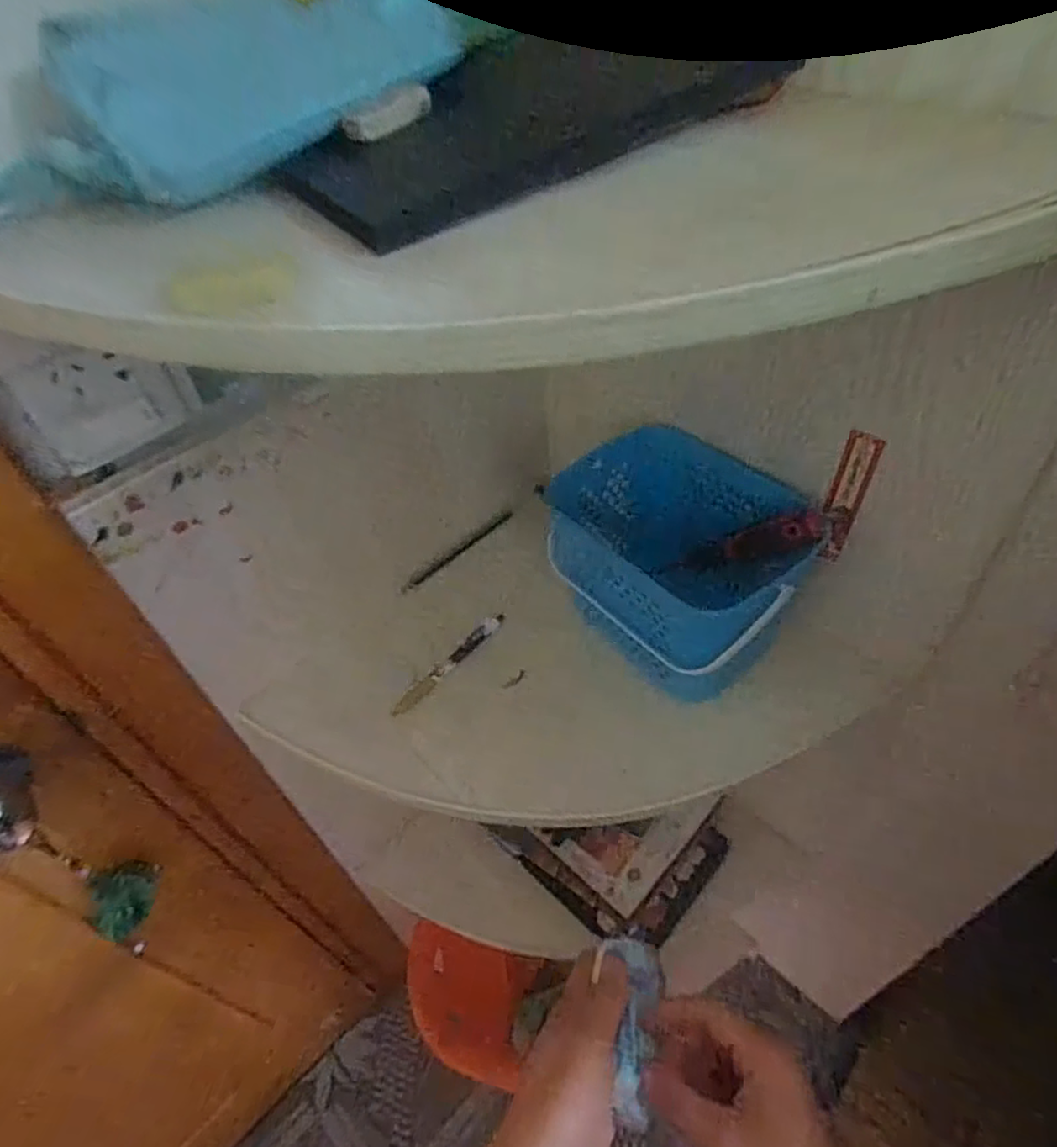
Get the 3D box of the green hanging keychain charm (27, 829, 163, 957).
[{"bbox_3d":[-0.380,0.285,0.609,0.032,0.182,0.068,19,52,22],"label":"green hanging keychain charm"}]

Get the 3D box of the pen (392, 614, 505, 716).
[{"bbox_3d":[-0.072,0.083,0.630,0.013,0.019,0.135,32,58,31],"label":"pen"}]

